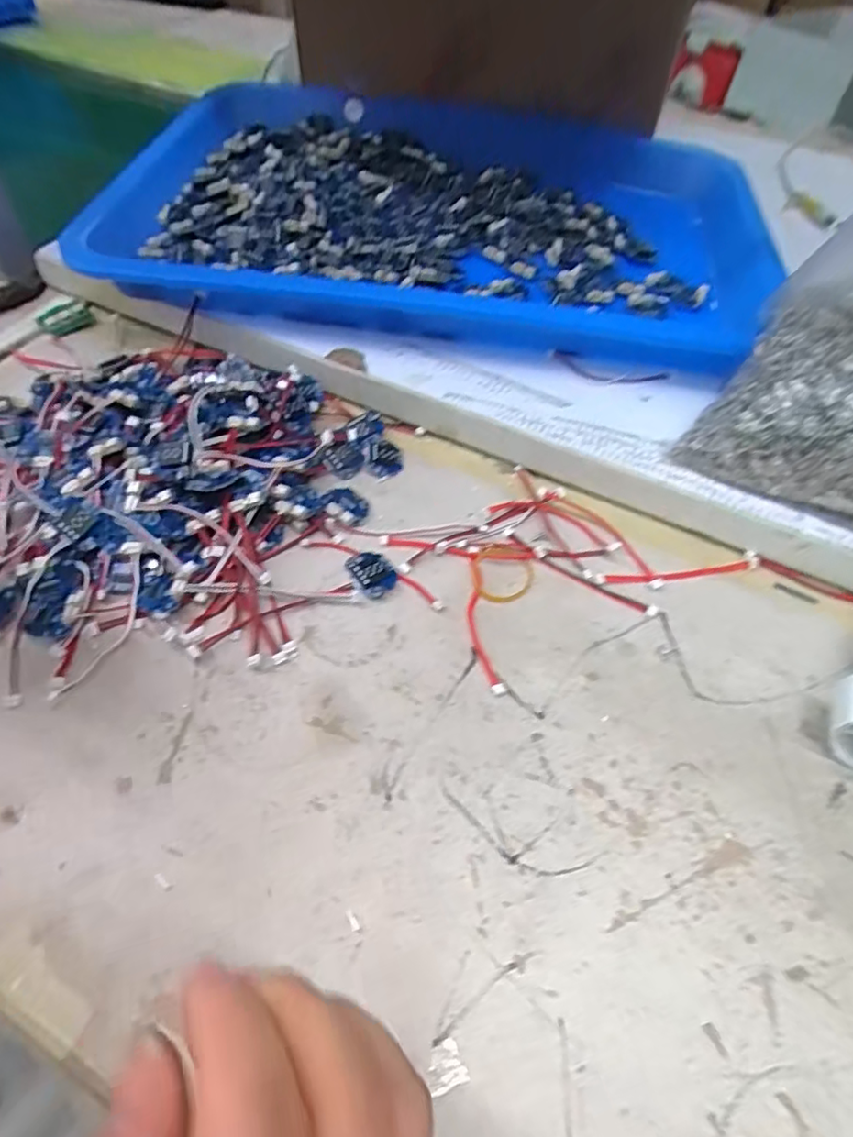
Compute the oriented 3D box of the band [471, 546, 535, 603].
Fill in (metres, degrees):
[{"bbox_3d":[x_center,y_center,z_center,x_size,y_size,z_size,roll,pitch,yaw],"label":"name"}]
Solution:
[{"bbox_3d":[0.041,0.002,0.316,0.033,0.004,0.031,-6,54,-5],"label":"band"}]

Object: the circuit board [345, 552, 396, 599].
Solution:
[{"bbox_3d":[-0.027,0.002,0.313,0.021,0.006,0.027,-29,60,-21],"label":"circuit board"}]

